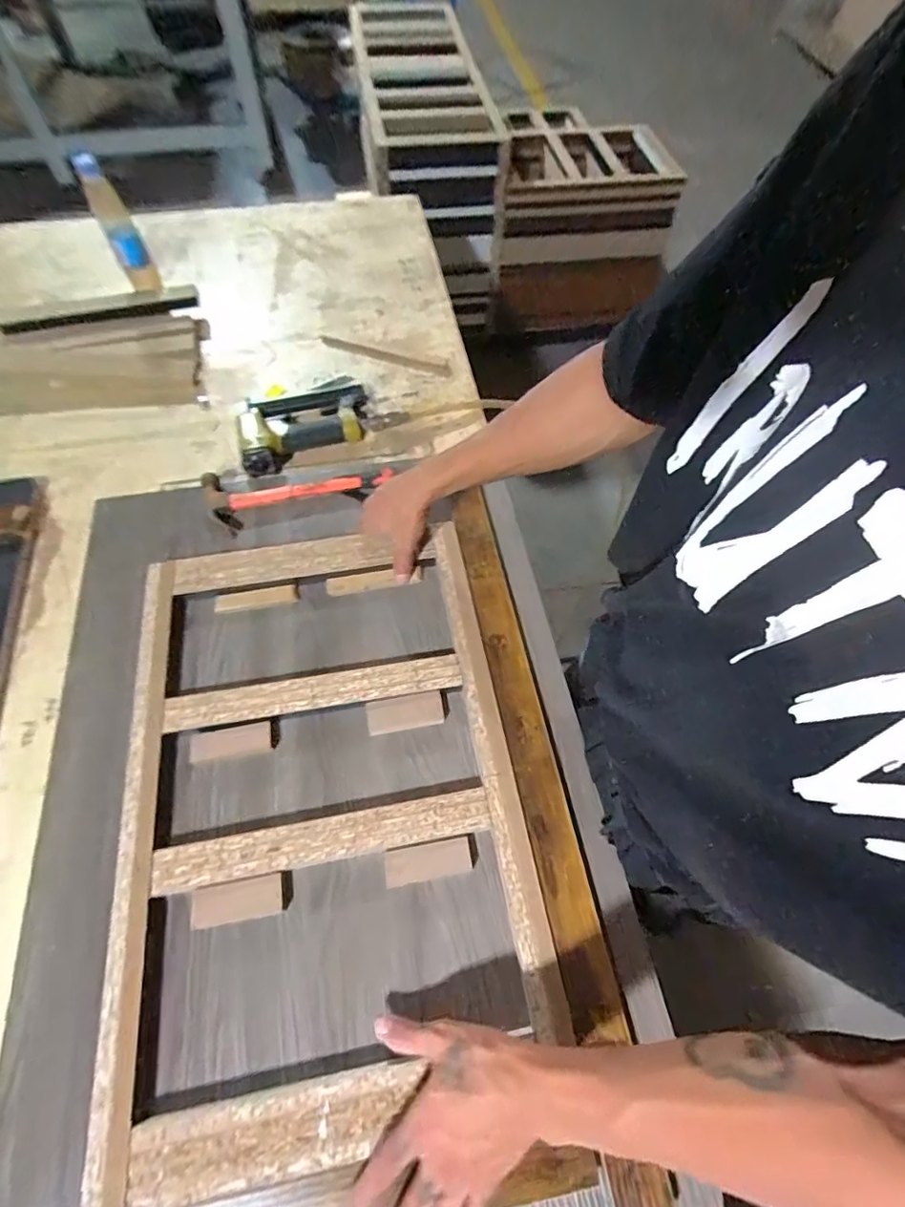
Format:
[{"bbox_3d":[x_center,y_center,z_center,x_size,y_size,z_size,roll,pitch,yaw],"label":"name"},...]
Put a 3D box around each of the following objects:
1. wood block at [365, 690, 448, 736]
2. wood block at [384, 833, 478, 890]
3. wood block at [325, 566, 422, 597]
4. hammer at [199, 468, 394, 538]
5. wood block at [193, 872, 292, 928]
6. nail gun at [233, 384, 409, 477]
[{"bbox_3d":[-0.048,0.116,0.572,0.084,0.018,0.032,-9,61,-6],"label":"wood block"},{"bbox_3d":[-0.019,0.242,0.504,0.086,0.024,0.031,-9,61,-7],"label":"wood block"},{"bbox_3d":[-0.096,-0.029,0.648,0.112,0.014,0.023,-9,61,-8],"label":"wood block"},{"bbox_3d":[-0.210,-0.162,0.727,0.229,0.027,0.090,-20,63,-12],"label":"hammer"},{"bbox_3d":[-0.190,0.269,0.487,0.084,0.016,0.032,-9,62,-6],"label":"wood block"},{"bbox_3d":[-0.209,-0.285,0.795,0.244,0.044,0.149,-26,65,-15],"label":"nail gun"}]

